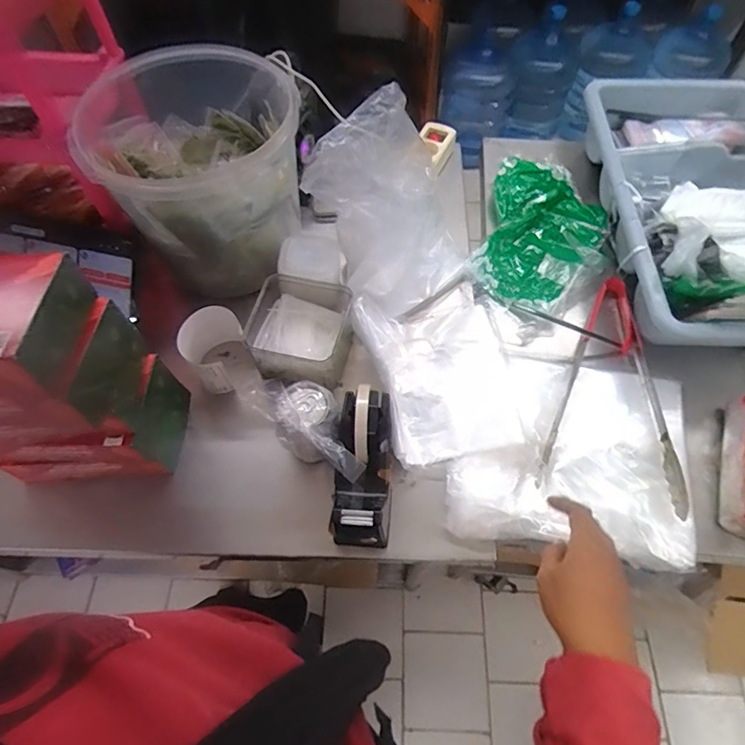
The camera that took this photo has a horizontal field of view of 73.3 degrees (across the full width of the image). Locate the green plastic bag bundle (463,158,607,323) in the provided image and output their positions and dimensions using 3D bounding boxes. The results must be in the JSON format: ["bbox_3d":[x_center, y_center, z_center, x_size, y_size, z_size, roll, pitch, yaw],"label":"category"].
[{"bbox_3d":[0.261,-0.211,0.758,0.178,0.032,0.292,18,63,10],"label":"green plastic bag bundle"}]

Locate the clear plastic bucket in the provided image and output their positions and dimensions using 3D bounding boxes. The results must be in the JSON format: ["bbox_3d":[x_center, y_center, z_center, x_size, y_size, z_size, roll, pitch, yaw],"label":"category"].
[{"bbox_3d":[-0.232,-0.286,0.689,0.254,0.199,0.299,-22,63,-11],"label":"clear plastic bucket"}]

